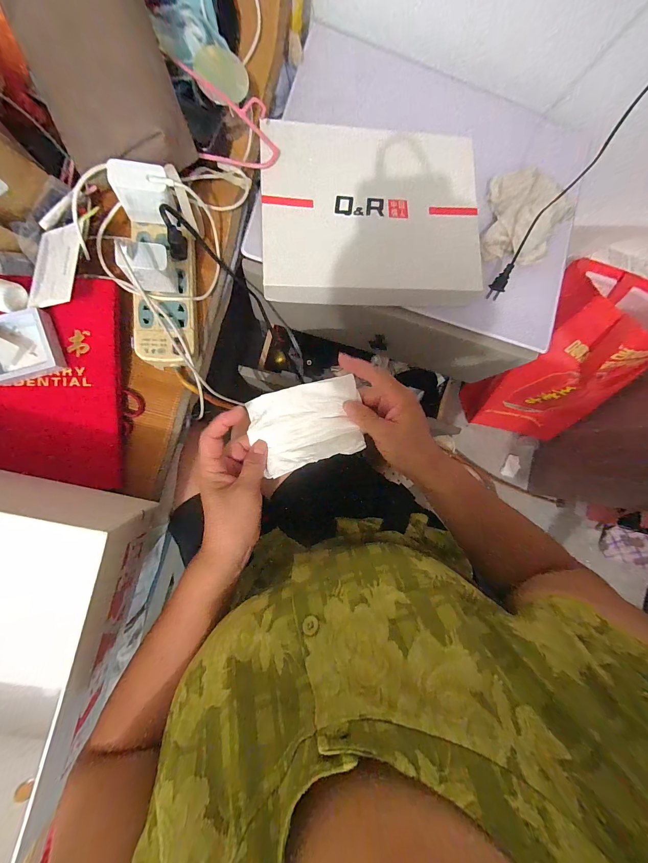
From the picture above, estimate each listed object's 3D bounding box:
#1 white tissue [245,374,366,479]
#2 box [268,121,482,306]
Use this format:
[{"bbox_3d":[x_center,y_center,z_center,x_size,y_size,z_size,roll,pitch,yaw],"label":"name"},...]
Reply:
[{"bbox_3d":[-0.017,-0.008,0.332,0.120,0.018,0.087,-14,74,-4],"label":"white tissue"},{"bbox_3d":[0.065,-0.290,0.426,0.288,0.045,0.240,0,84,-7],"label":"box"}]

